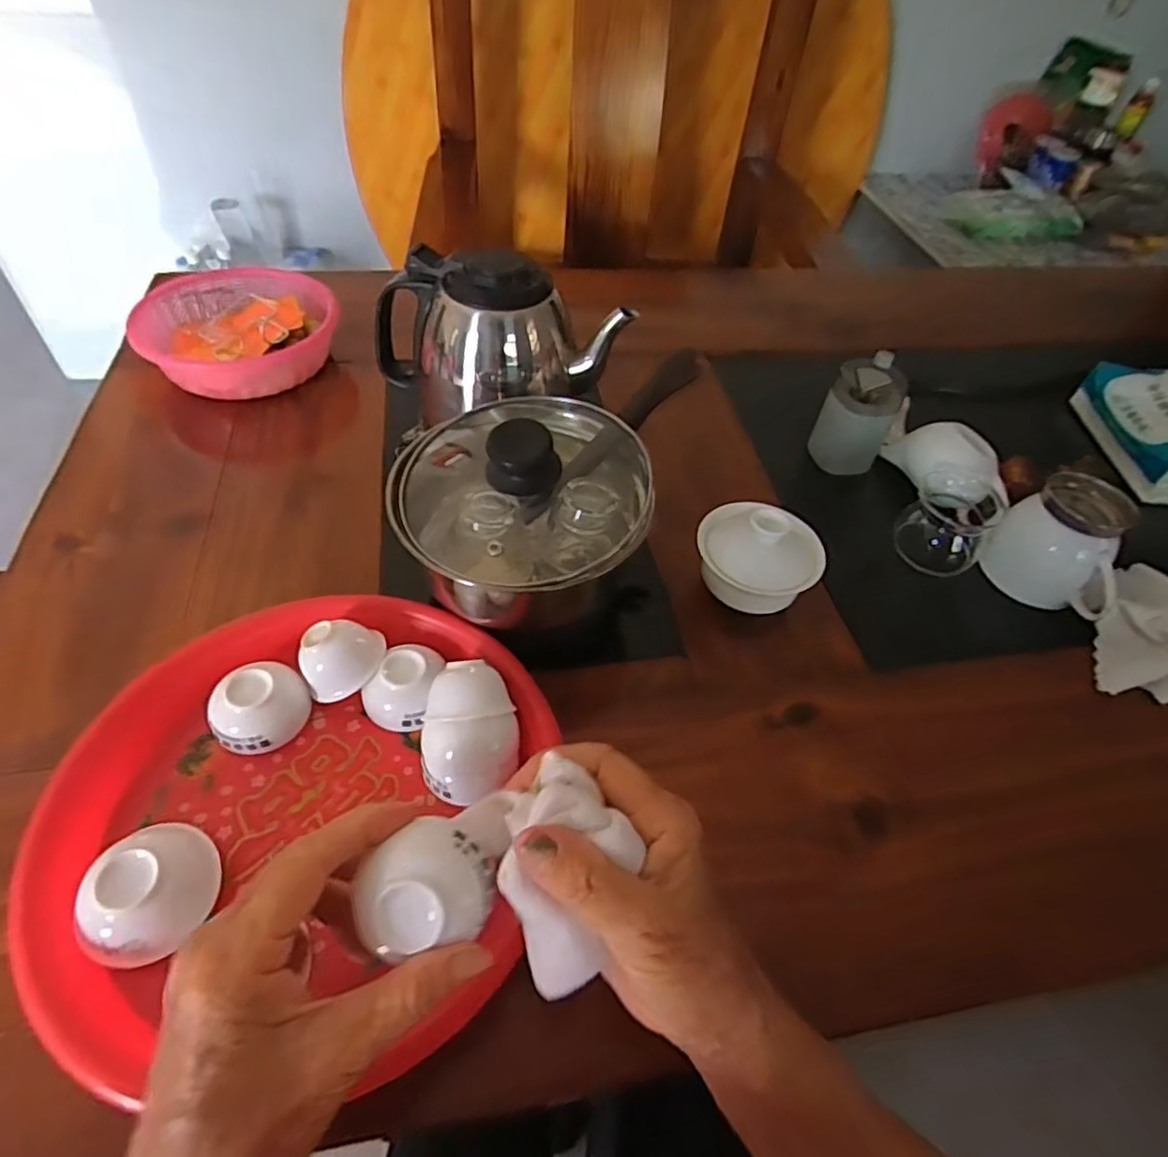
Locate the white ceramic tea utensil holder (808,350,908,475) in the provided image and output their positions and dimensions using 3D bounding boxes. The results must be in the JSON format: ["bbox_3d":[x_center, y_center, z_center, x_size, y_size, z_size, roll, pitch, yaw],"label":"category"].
[{"bbox_3d":[0.232,-0.134,0.560,0.053,0.087,0.053,2,49,-3],"label":"white ceramic tea utensil holder"}]

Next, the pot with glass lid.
[{"bbox_3d":[-0.045,-0.054,0.420,0.144,0.103,0.135,2,49,-3],"label":"pot with glass lid"}]

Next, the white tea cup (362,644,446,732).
[{"bbox_3d":[-0.107,0.065,0.396,0.043,0.028,0.043,2,49,-3],"label":"white tea cup"}]

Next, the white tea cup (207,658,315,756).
[{"bbox_3d":[-0.185,0.074,0.380,0.051,0.028,0.047,2,49,-3],"label":"white tea cup"}]

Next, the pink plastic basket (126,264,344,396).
[{"bbox_3d":[-0.312,-0.223,0.607,0.160,0.057,0.150,2,49,-3],"label":"pink plastic basket"}]

